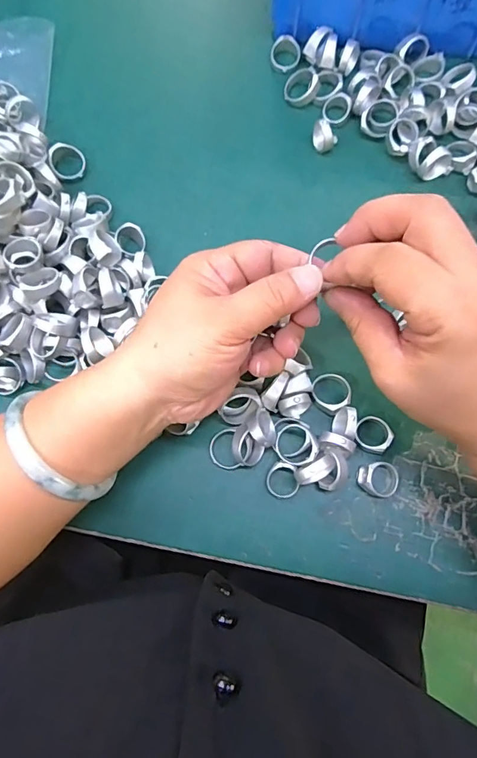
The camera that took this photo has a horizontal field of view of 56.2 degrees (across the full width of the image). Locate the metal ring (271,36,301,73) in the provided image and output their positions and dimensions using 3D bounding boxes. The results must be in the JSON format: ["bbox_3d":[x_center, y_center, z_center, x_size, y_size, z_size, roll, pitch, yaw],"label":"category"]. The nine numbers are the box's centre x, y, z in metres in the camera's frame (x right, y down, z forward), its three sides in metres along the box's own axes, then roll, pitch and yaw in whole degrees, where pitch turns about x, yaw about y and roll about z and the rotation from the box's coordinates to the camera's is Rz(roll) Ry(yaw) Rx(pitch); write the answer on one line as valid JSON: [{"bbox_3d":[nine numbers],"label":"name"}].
[{"bbox_3d":[0.038,-0.261,0.358,0.023,0.013,0.025,0,76,1],"label":"metal ring"}]

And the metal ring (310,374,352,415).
[{"bbox_3d":[0.060,0.008,0.290,0.024,0.012,0.027,-32,78,-7],"label":"metal ring"}]

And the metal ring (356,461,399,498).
[{"bbox_3d":[0.088,0.062,0.276,0.025,0.014,0.022,-3,76,0],"label":"metal ring"}]

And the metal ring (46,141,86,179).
[{"bbox_3d":[-0.129,-0.163,0.336,0.026,0.012,0.027,0,76,1],"label":"metal ring"}]

